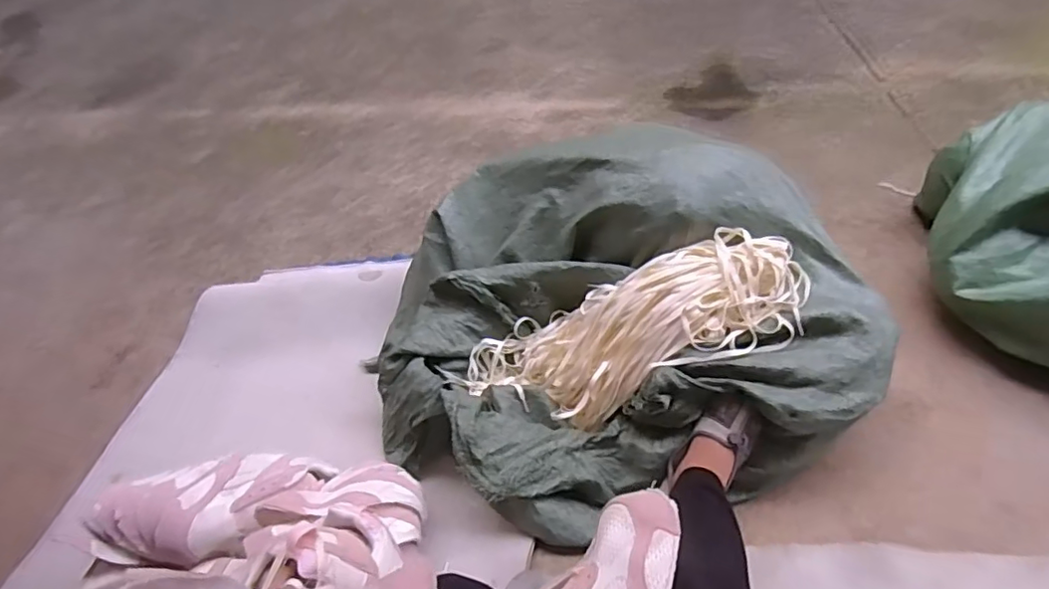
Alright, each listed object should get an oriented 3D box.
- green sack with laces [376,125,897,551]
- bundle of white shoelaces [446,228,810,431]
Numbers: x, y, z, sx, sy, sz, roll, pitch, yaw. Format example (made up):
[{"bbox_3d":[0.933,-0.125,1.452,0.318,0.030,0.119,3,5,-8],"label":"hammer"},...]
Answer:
[{"bbox_3d":[0.118,0.019,0.905,0.731,0.295,0.563,-12,49,-6],"label":"green sack with laces"},{"bbox_3d":[0.154,0.068,0.884,0.534,0.119,0.187,-23,40,22],"label":"bundle of white shoelaces"}]

